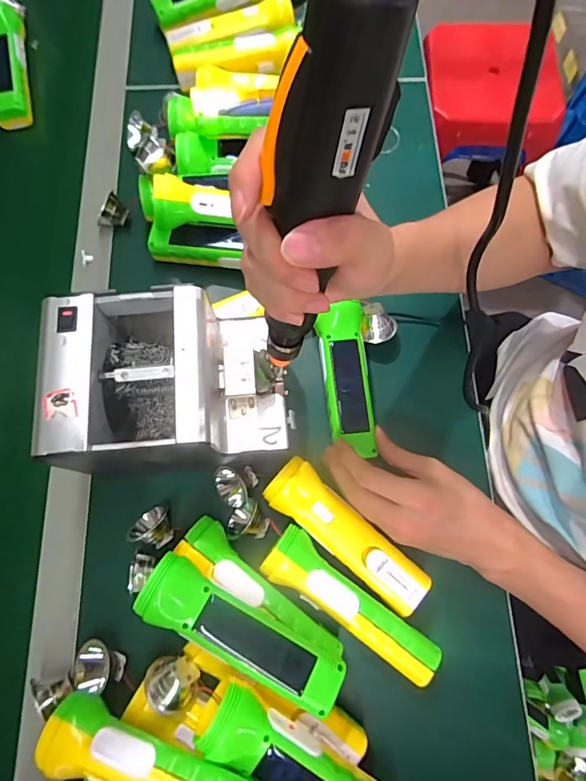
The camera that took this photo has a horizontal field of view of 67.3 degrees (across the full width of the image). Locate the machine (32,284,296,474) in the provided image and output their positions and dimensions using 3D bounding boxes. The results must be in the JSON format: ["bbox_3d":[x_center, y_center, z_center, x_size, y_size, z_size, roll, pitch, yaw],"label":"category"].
[{"bbox_3d":[-0.097,-0.005,0.374,0.170,0.120,0.121,-7,74,0],"label":"machine"}]

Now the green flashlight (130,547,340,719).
[{"bbox_3d":[-0.040,0.188,0.343,0.164,0.044,0.049,29,77,9],"label":"green flashlight"}]

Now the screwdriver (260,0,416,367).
[{"bbox_3d":[0.005,-0.082,0.238,0.038,0.222,0.033,38,62,11],"label":"screwdriver"}]

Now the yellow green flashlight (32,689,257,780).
[{"bbox_3d":[-0.102,0.271,0.314,0.163,0.048,0.044,15,75,6],"label":"yellow green flashlight"}]

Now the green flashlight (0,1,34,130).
[{"bbox_3d":[-0.371,-0.423,0.566,0.050,0.039,0.175,-12,74,-2],"label":"green flashlight"}]

